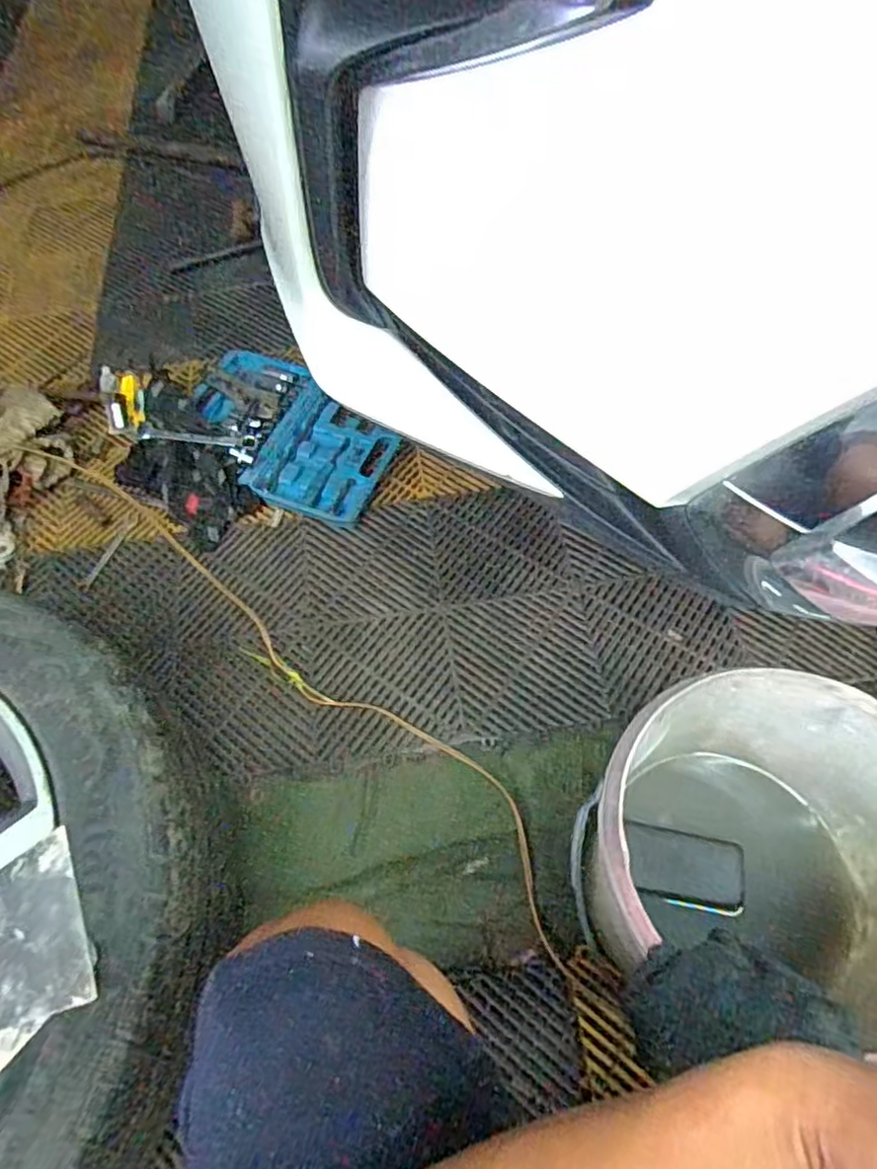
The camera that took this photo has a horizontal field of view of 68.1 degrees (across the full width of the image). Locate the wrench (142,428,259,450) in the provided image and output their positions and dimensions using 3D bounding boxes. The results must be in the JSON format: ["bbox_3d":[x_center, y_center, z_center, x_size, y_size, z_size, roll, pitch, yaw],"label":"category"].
[{"bbox_3d":[-0.403,-0.246,1.079,0.205,0.015,0.034,5,63,6],"label":"wrench"}]

